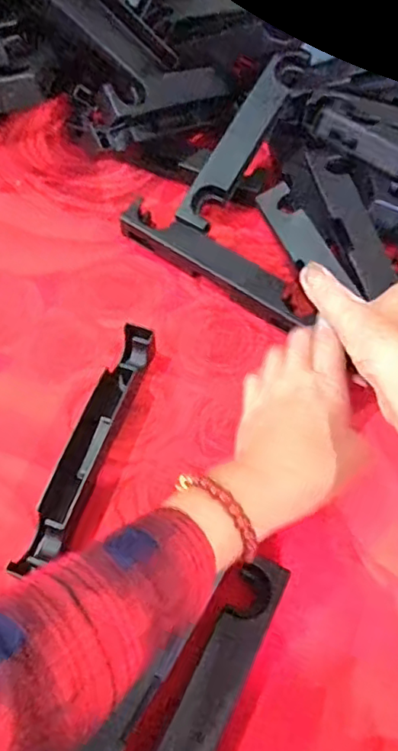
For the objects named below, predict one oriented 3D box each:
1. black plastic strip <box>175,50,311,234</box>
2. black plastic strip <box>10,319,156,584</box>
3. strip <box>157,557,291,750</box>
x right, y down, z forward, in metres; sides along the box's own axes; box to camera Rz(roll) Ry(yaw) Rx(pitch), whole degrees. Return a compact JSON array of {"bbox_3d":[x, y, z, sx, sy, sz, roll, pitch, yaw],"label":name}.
[{"bbox_3d":[0.043,-0.217,0.538,0.032,0.020,0.200,28,79,14],"label":"black plastic strip"},{"bbox_3d":[-0.076,0.047,0.423,0.024,0.028,0.193,18,62,9],"label":"black plastic strip"},{"bbox_3d":[0.001,0.200,0.344,0.029,0.027,0.193,25,63,12],"label":"strip"}]

